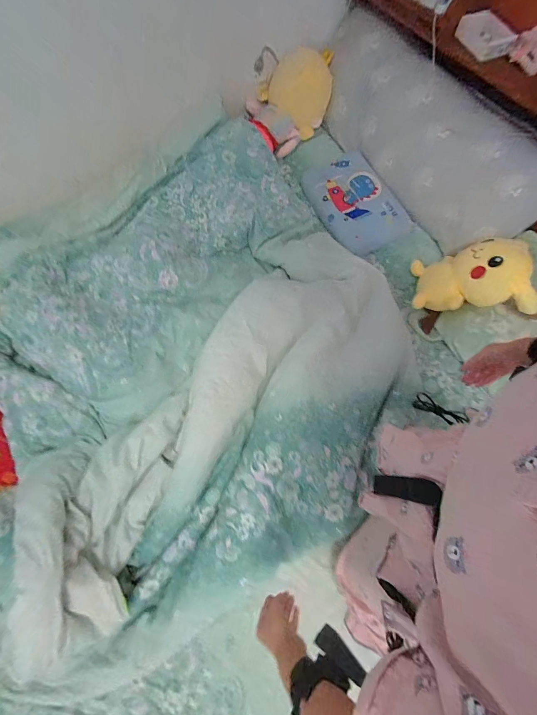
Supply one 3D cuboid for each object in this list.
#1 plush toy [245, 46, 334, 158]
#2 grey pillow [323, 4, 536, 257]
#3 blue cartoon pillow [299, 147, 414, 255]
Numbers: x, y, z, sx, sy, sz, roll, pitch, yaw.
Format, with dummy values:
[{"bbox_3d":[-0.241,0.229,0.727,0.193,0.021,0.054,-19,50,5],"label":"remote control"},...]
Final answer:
[{"bbox_3d":[0.084,-1.060,1.196,0.337,0.185,0.349,6,73,3],"label":"plush toy"},{"bbox_3d":[0.549,-0.798,1.031,0.390,0.140,0.989,-43,78,32],"label":"grey pillow"},{"bbox_3d":[0.314,-0.601,1.106,0.277,0.055,0.452,-27,76,-7],"label":"blue cartoon pillow"}]

